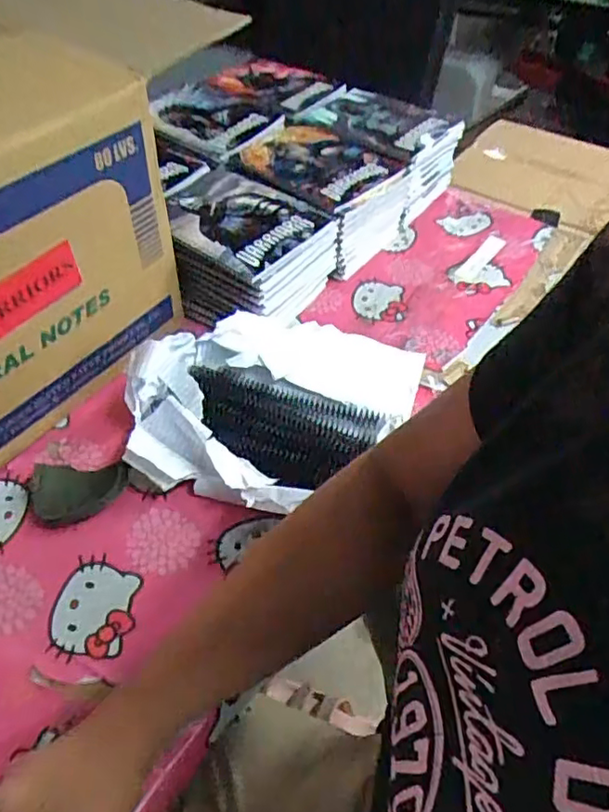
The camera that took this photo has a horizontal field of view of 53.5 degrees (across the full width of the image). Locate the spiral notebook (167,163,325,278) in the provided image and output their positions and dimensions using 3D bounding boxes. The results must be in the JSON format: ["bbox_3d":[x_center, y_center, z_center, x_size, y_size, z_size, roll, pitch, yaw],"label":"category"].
[{"bbox_3d":[-0.086,-0.233,0.741,0.196,0.010,0.152,32,55,24],"label":"spiral notebook"}]

